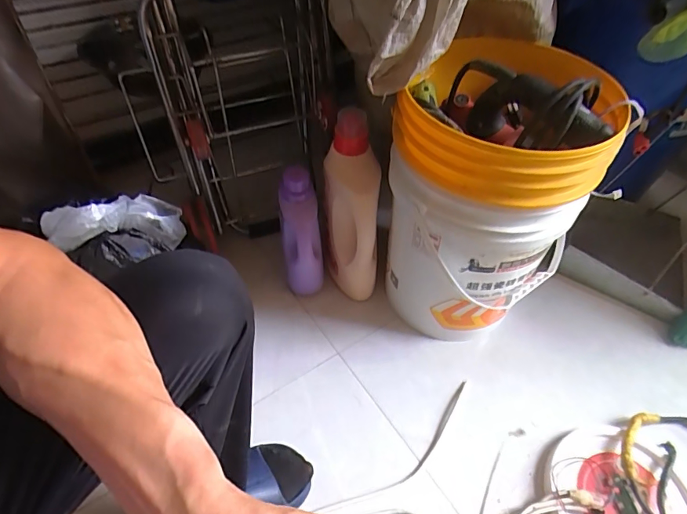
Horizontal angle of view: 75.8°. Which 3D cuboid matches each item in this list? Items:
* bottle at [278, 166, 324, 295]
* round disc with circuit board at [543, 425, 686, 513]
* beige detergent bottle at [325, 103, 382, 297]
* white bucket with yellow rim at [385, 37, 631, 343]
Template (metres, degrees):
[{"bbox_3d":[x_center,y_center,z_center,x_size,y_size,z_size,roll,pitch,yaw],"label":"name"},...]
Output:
[{"bbox_3d":[-0.084,-0.036,0.879,0.074,0.274,0.089,-7,50,-7],"label":"bottle"},{"bbox_3d":[0.418,0.374,0.677,0.206,0.047,0.219,1,50,-1],"label":"round disc with circuit board"},{"bbox_3d":[0.013,-0.070,0.843,0.091,0.379,0.124,-4,50,-5],"label":"beige detergent bottle"},{"bbox_3d":[0.221,-0.076,0.775,0.297,0.497,0.280,2,50,0],"label":"white bucket with yellow rim"}]

